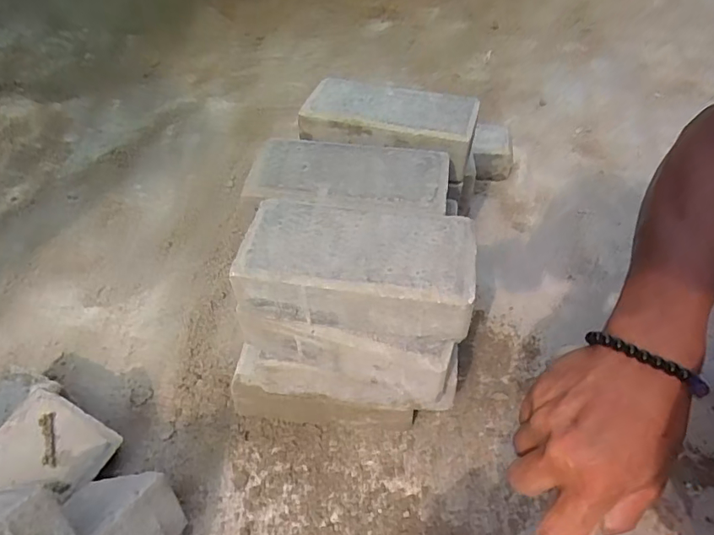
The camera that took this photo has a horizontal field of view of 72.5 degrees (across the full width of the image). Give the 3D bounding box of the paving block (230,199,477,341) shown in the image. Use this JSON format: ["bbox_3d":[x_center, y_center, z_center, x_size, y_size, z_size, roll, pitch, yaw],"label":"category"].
[{"bbox_3d":[0.002,0.001,0.456,0.208,0.066,0.109,2,46,9],"label":"paving block"}]

